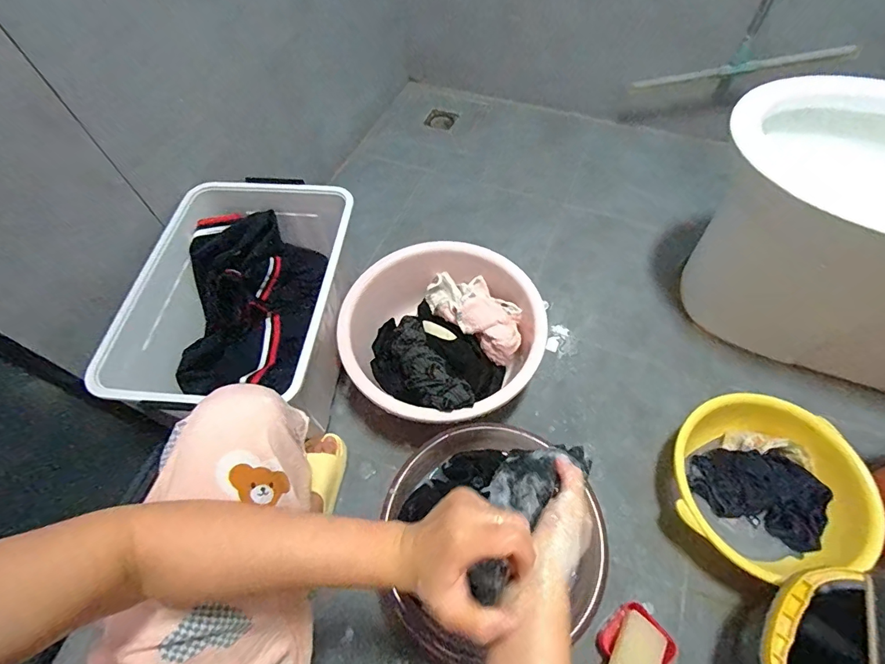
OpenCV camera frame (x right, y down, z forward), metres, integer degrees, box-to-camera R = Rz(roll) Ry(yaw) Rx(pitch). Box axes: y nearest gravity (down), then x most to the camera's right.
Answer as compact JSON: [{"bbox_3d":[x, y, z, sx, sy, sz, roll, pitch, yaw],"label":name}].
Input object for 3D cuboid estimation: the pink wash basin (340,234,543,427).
[{"bbox_3d":[-0.005,0.004,0.882,0.368,0.145,0.387,-2,59,2],"label":"pink wash basin"}]

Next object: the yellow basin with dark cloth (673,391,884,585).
[{"bbox_3d":[0.535,0.265,0.762,0.272,0.139,0.265,-2,59,2],"label":"yellow basin with dark cloth"}]

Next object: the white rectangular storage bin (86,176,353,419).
[{"bbox_3d":[-0.347,-0.037,0.843,0.326,0.244,0.463,4,59,6],"label":"white rectangular storage bin"}]

